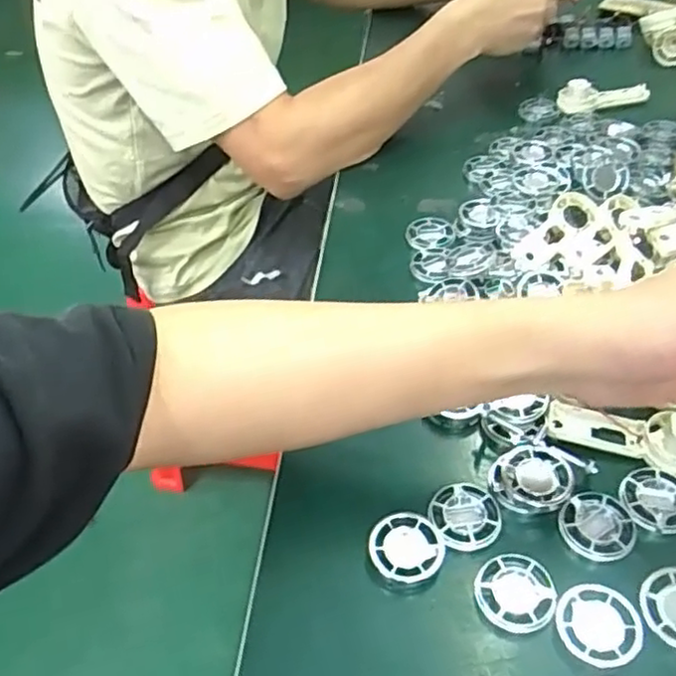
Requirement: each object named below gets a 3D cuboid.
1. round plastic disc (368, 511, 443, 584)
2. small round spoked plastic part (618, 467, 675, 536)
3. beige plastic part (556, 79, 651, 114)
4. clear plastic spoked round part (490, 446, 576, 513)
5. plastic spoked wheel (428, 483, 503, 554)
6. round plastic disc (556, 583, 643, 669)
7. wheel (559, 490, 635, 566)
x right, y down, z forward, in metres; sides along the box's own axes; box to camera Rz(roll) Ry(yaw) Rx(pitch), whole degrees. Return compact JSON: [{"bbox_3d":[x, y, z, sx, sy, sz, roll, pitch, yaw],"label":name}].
[{"bbox_3d":[0.038,0.112,0.371,0.039,0.008,0.037,-1,46,1],"label":"round plastic disc"},{"bbox_3d":[0.177,0.089,0.383,0.038,0.006,0.039,-1,46,1],"label":"small round spoked plastic part"},{"bbox_3d":[0.268,-0.246,0.694,0.093,0.019,0.034,-9,46,-6],"label":"beige plastic part"},{"bbox_3d":[0.109,0.079,0.390,0.042,0.011,0.036,9,47,11],"label":"clear plastic spoked round part"},{"bbox_3d":[0.071,0.098,0.381,0.038,0.005,0.038,-1,47,1],"label":"plastic spoked wheel"},{"bbox_3d":[0.126,0.138,0.334,0.036,0.005,0.039,-1,46,1],"label":"round plastic disc"},{"bbox_3d":[0.141,0.100,0.371,0.038,0.004,0.038,-1,46,1],"label":"wheel"}]

